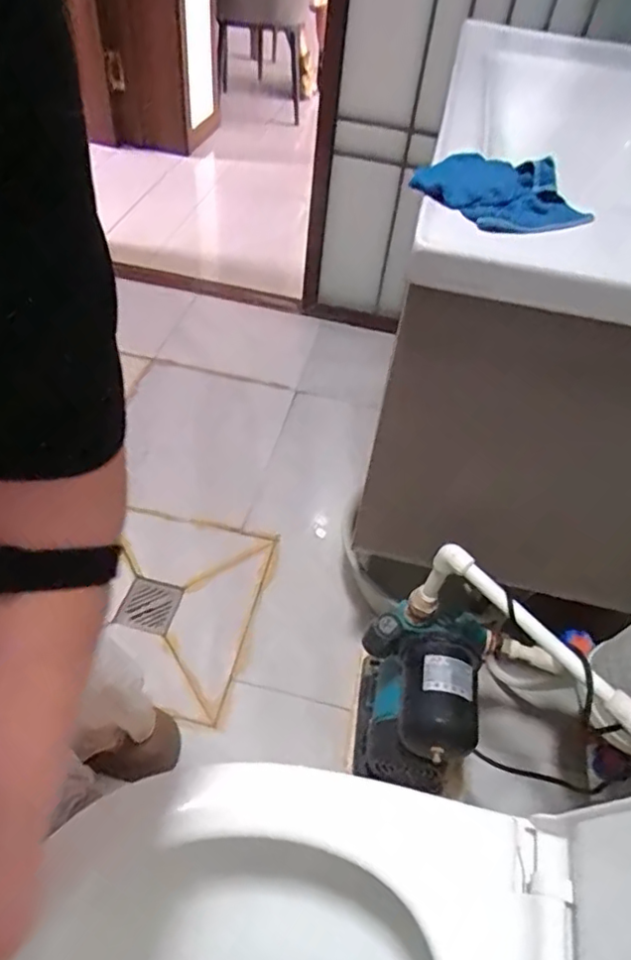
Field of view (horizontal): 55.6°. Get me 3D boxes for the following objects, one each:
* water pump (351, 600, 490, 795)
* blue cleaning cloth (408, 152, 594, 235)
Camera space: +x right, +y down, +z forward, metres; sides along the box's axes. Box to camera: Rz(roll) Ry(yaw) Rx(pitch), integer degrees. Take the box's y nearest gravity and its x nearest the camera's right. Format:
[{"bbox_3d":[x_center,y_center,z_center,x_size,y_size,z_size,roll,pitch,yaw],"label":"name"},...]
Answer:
[{"bbox_3d":[0.140,0.313,0.892,0.154,0.259,0.219,14,48,7],"label":"water pump"},{"bbox_3d":[0.183,-0.290,0.604,0.166,0.036,0.128,37,54,24],"label":"blue cleaning cloth"}]

